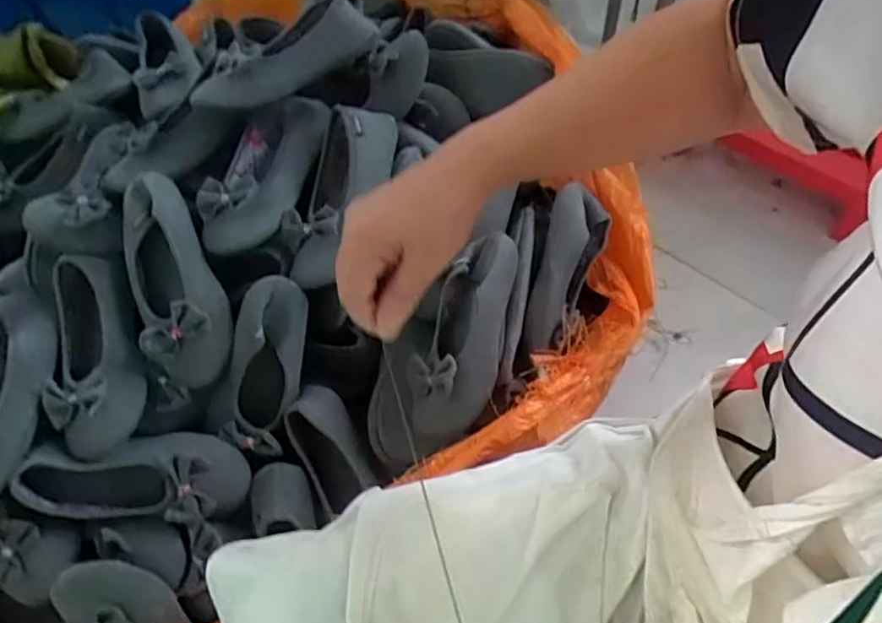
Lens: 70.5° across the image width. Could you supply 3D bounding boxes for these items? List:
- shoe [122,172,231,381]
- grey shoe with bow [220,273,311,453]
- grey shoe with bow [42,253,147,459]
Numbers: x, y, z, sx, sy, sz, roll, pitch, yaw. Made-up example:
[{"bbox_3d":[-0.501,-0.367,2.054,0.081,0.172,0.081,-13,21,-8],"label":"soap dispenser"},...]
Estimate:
[{"bbox_3d":[-0.302,-0.041,0.698,0.095,0.058,0.252,-19,81,-13],"label":"shoe"},{"bbox_3d":[-0.200,0.062,0.700,0.069,0.061,0.200,11,98,9],"label":"grey shoe with bow"},{"bbox_3d":[-0.384,0.044,0.694,0.095,0.047,0.227,-11,73,-7],"label":"grey shoe with bow"}]

